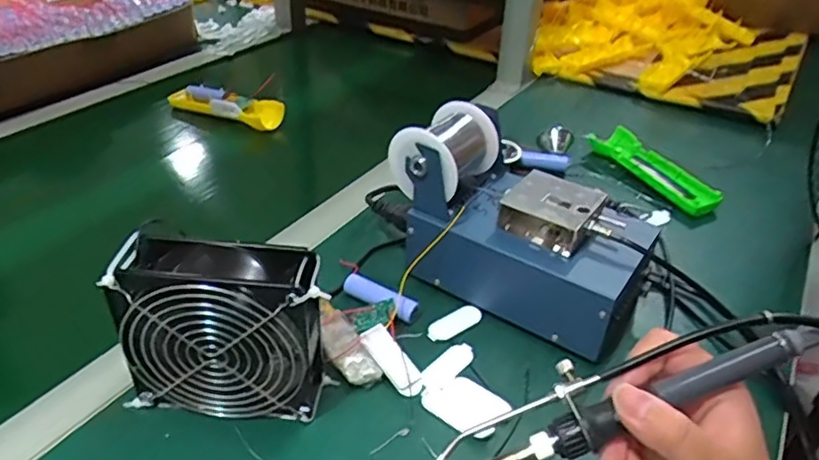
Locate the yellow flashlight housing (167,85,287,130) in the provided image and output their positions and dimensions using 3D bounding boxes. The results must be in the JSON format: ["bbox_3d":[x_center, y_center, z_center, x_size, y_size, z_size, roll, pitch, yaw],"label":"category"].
[{"bbox_3d":[-0.244,-0.170,0.796,0.165,0.029,0.054,15,37,17],"label":"yellow flashlight housing"}]

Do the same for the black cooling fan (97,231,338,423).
[{"bbox_3d":[-0.118,0.067,0.399,0.124,0.124,0.051,3,35,1],"label":"black cooling fan"}]

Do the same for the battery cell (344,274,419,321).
[{"bbox_3d":[-0.024,0.058,0.512,0.069,0.022,0.017,22,40,25],"label":"battery cell"}]

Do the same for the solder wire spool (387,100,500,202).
[{"bbox_3d":[0.030,-0.061,0.513,0.064,0.072,0.080,24,41,27],"label":"solder wire spool"}]

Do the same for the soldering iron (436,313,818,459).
[{"bbox_3d":[0.096,0.077,0.285,0.192,0.021,0.033,-23,39,2],"label":"soldering iron"}]

